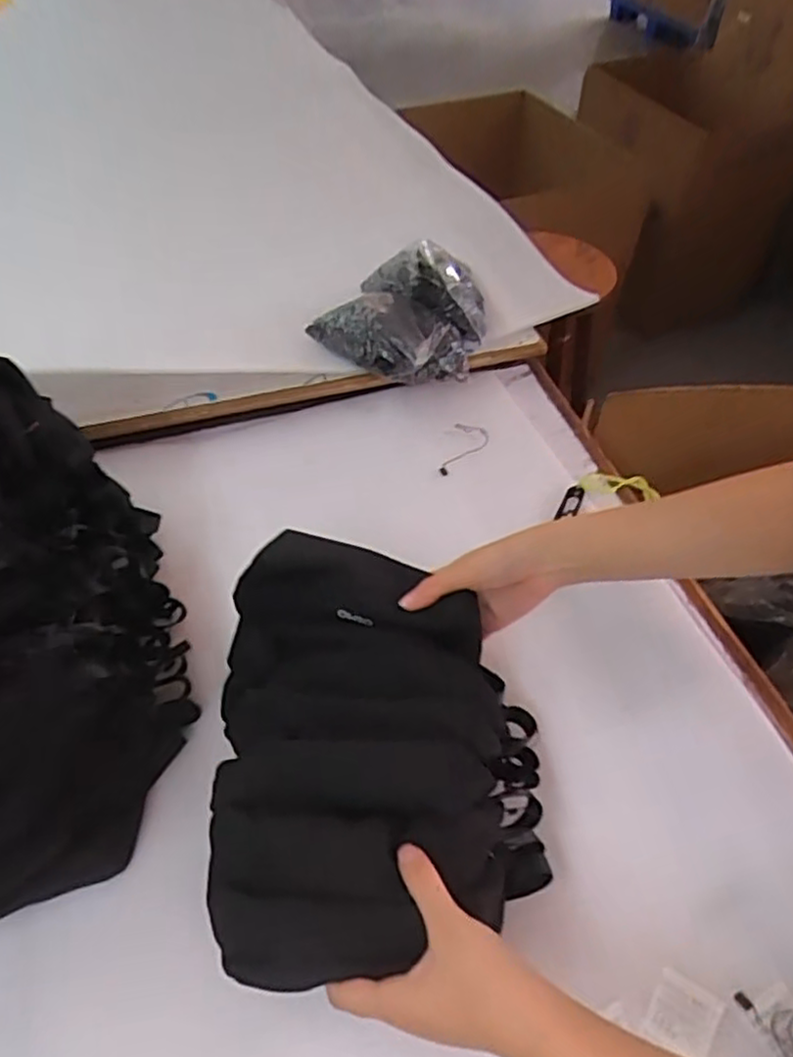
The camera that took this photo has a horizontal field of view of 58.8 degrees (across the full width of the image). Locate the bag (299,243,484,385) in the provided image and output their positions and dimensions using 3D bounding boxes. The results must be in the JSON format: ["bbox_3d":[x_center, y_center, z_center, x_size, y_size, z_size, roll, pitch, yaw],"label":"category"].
[{"bbox_3d":[-0.001,-0.247,0.812,0.189,0.105,0.131,15,51,13],"label":"bag"}]

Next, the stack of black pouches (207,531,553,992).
[{"bbox_3d":[-0.009,0.144,0.486,0.216,0.081,0.271,1,48,-2],"label":"stack of black pouches"}]

